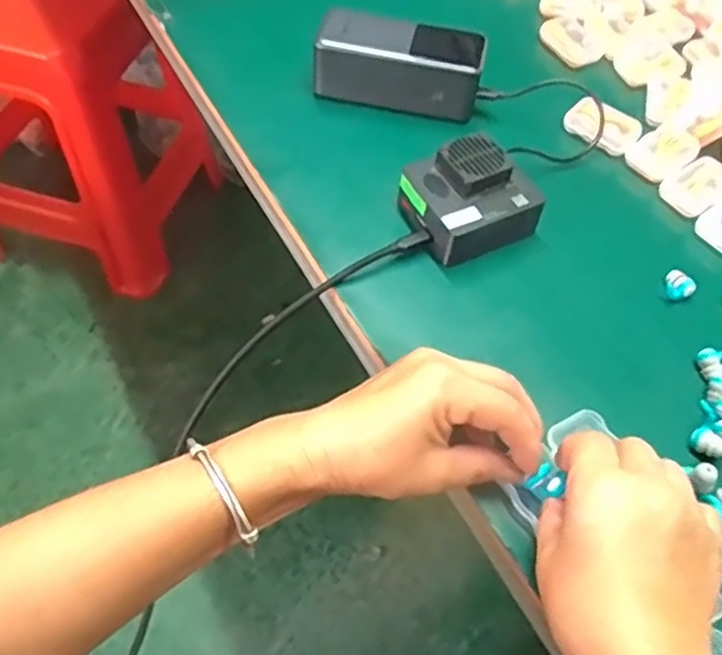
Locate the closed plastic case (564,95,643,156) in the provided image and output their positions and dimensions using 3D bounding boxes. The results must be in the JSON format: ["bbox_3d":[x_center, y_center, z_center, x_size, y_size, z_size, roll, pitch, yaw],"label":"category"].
[{"bbox_3d":[0.191,-0.159,0.545,0.056,0.021,0.032,31,59,17],"label":"closed plastic case"}]

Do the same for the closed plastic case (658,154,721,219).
[{"bbox_3d":[0.257,-0.107,0.523,0.056,0.014,0.037,-32,63,-23],"label":"closed plastic case"}]

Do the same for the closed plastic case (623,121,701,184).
[{"bbox_3d":[0.236,-0.136,0.538,0.054,0.015,0.039,-32,63,-23],"label":"closed plastic case"}]

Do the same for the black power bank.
[{"bbox_3d":[0.031,-0.207,0.549,0.132,0.050,0.052,11,55,3],"label":"black power bank"}]

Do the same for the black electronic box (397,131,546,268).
[{"bbox_3d":[0.074,-0.090,0.477,0.077,0.051,0.069,-22,60,-18],"label":"black electronic box"}]

